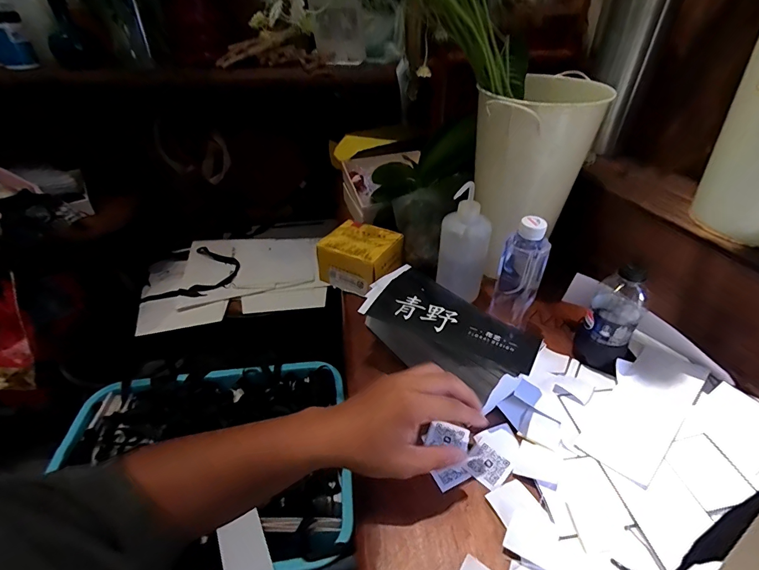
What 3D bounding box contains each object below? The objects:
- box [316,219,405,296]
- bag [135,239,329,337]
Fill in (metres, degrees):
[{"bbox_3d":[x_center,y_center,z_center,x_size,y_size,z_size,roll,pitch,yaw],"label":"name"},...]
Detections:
[{"bbox_3d":[-0.030,-0.047,0.669,0.121,0.066,0.109,20,43,24],"label":"box"},{"bbox_3d":[-0.381,-0.022,1.045,0.456,0.050,0.301,-8,39,-9],"label":"bag"}]

